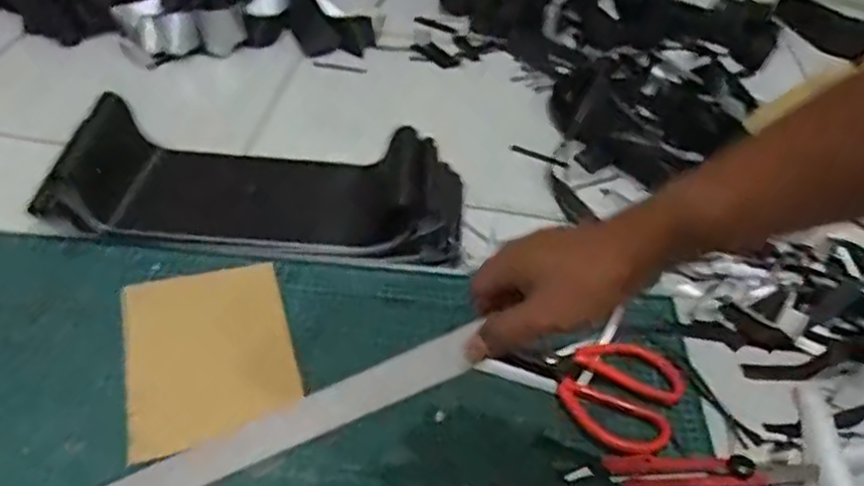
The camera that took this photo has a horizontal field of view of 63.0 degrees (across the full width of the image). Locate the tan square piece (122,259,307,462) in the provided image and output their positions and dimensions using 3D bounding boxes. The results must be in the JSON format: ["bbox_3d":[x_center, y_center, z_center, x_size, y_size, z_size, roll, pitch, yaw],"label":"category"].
[{"bbox_3d":[-0.200,0.095,0.639,0.143,0.010,0.200,-9,41,-18],"label":"tan square piece"}]

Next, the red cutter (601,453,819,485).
[{"bbox_3d":[0.241,0.195,0.594,0.183,0.014,0.034,3,43,-5],"label":"red cutter"}]

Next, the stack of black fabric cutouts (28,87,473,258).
[{"bbox_3d":[-0.177,-0.068,0.765,0.427,0.076,0.159,5,43,-2],"label":"stack of black fabric cutouts"}]

